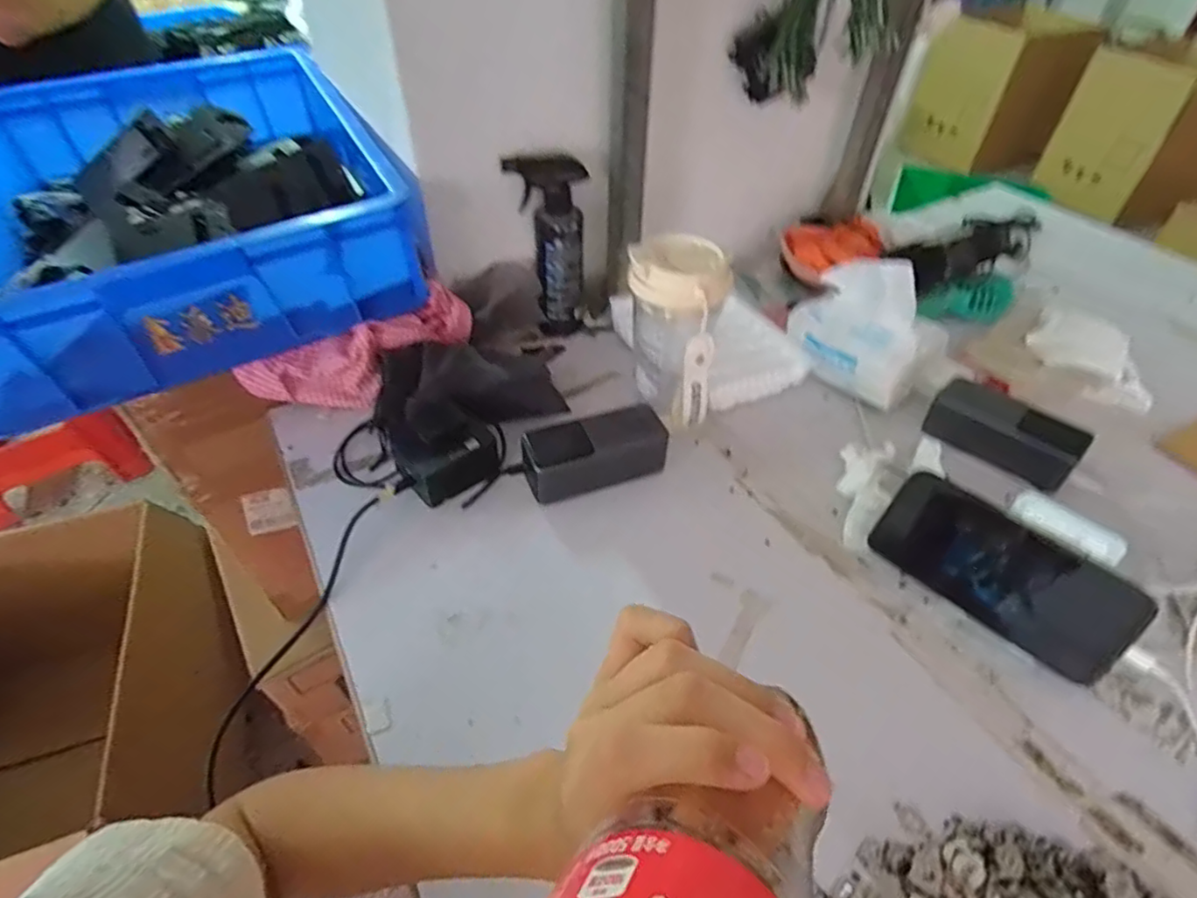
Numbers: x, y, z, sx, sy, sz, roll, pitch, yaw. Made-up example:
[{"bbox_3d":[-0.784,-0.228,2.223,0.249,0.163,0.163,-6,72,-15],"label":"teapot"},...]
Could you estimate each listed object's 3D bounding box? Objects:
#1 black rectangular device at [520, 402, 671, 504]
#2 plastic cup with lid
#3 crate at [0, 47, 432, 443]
[{"bbox_3d":[-0.005,0.003,0.577,0.134,0.052,0.055,-13,47,-13],"label":"black rectangular device"},{"bbox_3d":[0.071,-0.094,0.578,0.087,0.186,0.087,5,45,4],"label":"plastic cup with lid"},{"bbox_3d":[-0.502,-0.308,0.739,0.442,0.130,0.614,-22,49,-21],"label":"crate"}]

